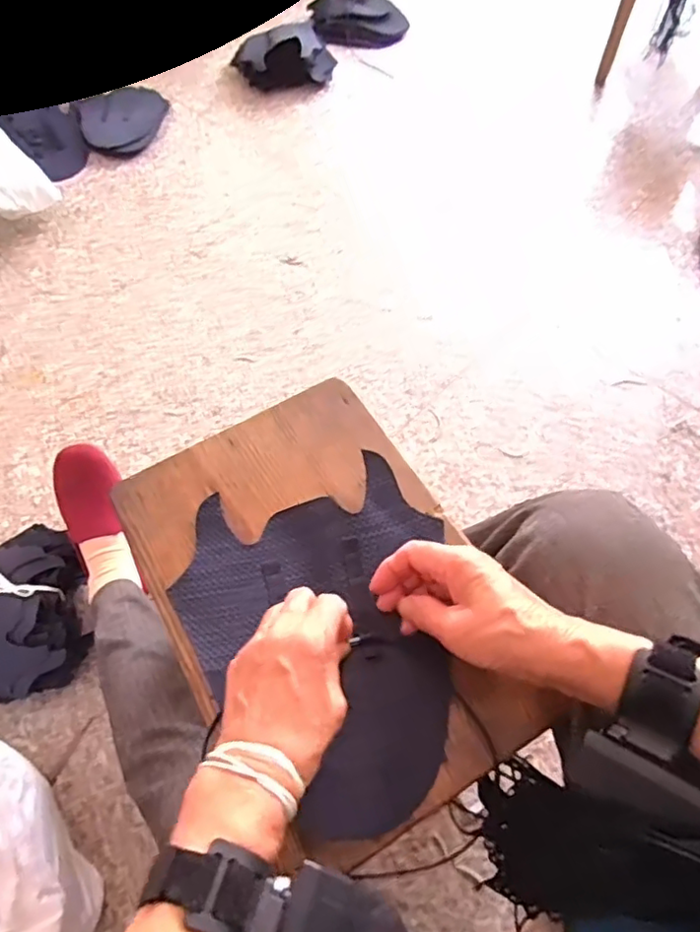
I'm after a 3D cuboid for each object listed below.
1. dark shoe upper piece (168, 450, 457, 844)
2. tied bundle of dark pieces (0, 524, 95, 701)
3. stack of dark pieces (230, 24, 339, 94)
[{"bbox_3d":[-0.020,0.123,0.430,0.190,0.013,0.245,-15,65,-1],"label":"dark shoe upper piece"},{"bbox_3d":[-0.485,0.200,0.816,0.270,0.100,0.222,-2,61,-1],"label":"tied bundle of dark pieces"},{"bbox_3d":[-0.163,-1.023,1.481,0.256,0.120,0.109,-8,62,-4],"label":"stack of dark pieces"}]

